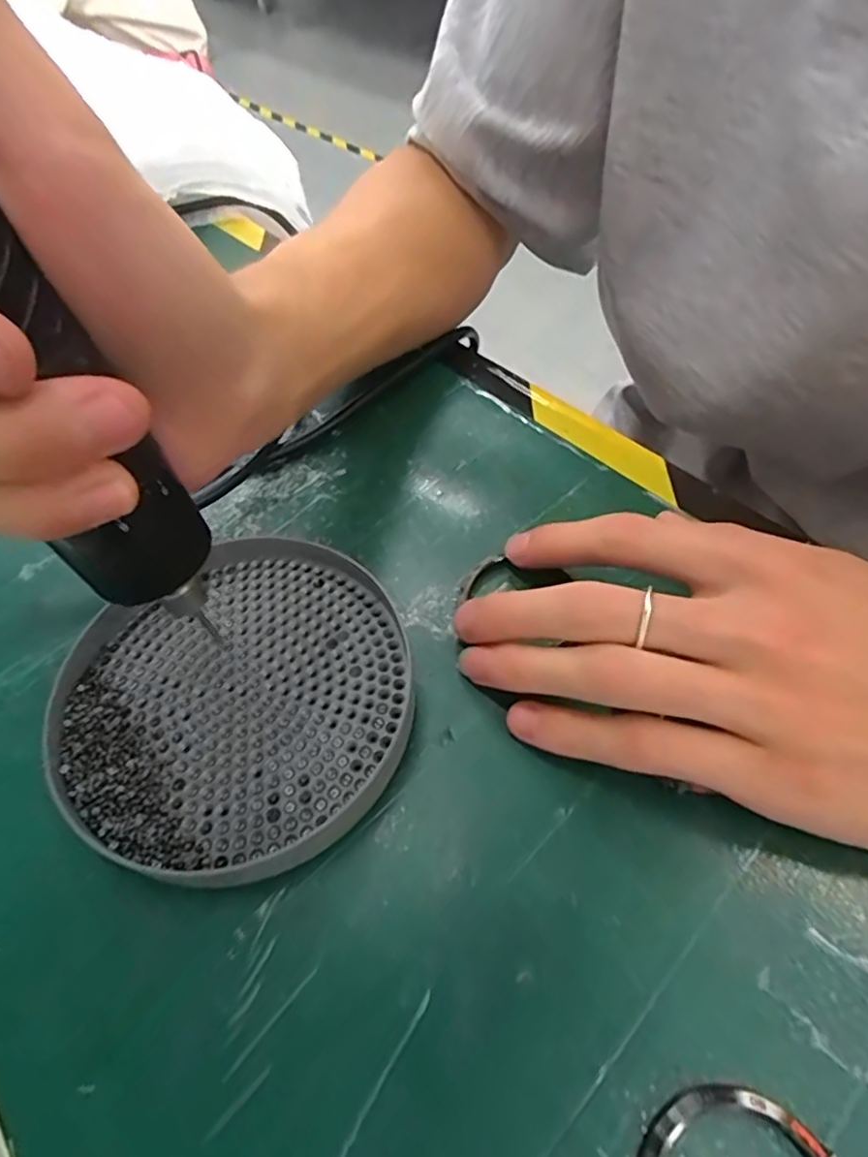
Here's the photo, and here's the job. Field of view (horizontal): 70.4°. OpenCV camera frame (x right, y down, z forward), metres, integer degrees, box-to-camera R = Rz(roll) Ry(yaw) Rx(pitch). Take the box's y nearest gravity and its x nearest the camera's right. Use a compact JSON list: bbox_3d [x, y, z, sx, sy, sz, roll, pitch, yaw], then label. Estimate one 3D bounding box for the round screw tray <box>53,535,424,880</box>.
[{"bbox_3d":[-0.064,0.038,0.206,0.112,0.016,0.112,-2,56,3],"label":"round screw tray"}]

